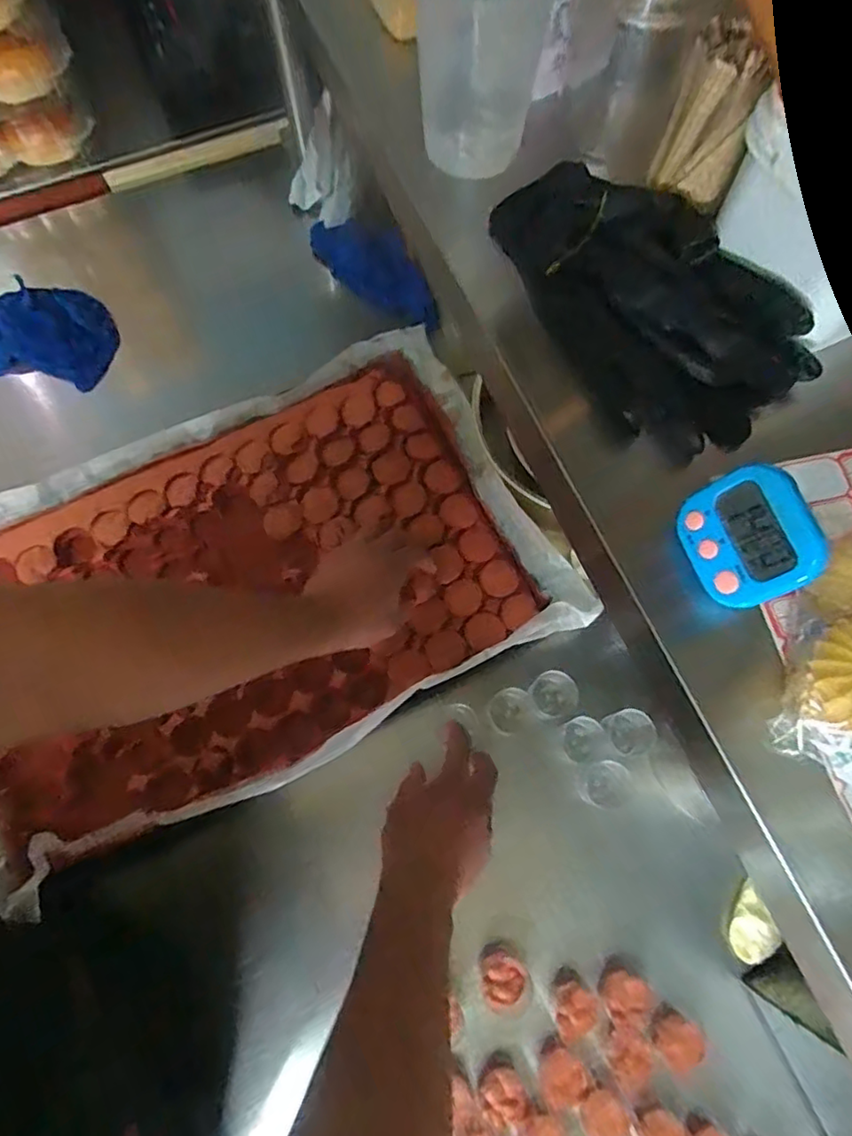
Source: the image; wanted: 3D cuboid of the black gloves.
[{"bbox_3d":[0.145,-0.182,0.397,0.112,0.047,0.227,-28,74,-8],"label":"black gloves"}]

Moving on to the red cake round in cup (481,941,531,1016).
[{"bbox_3d":[0.072,0.377,0.550,0.042,0.024,0.052,-22,73,-6],"label":"red cake round in cup"}]

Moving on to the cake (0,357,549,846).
[{"bbox_3d":[-0.198,0.021,0.644,0.556,0.031,0.368,-26,74,-8],"label":"cake"}]

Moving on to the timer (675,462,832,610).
[{"bbox_3d":[0.171,-0.016,0.319,0.060,0.014,0.067,-32,70,36],"label":"timer"}]

